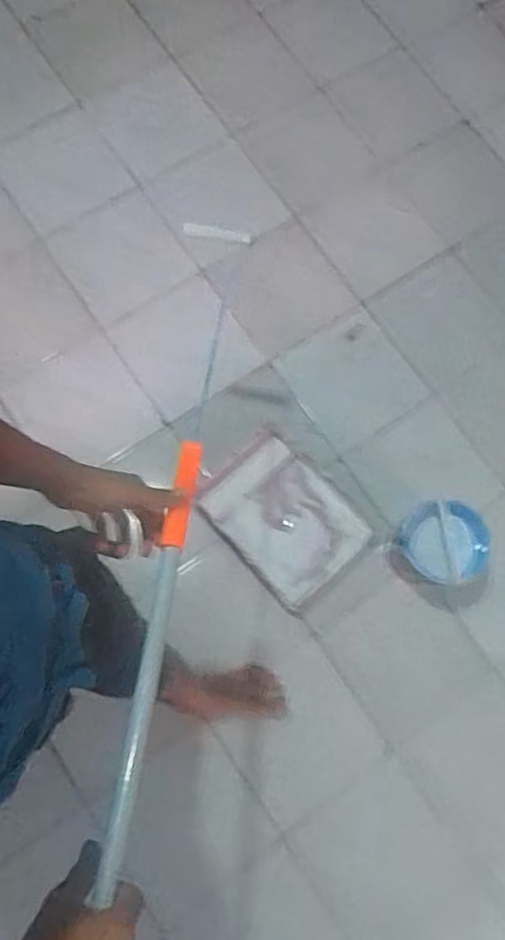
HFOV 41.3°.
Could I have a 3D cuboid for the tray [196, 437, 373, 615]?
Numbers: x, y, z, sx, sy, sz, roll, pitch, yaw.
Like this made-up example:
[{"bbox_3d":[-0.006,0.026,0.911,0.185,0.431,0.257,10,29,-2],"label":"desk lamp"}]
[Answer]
[{"bbox_3d":[0.076,0.116,1.562,0.271,0.055,0.346,-43,83,-12],"label":"tray"}]

